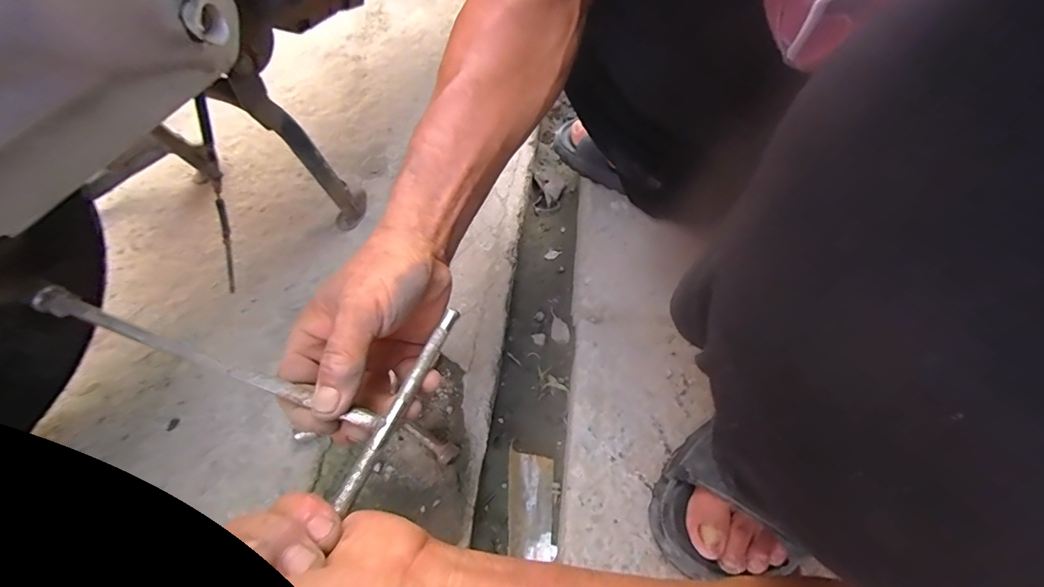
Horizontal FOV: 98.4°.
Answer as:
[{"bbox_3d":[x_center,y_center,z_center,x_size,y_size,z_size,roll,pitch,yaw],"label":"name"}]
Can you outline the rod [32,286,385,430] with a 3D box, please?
[{"bbox_3d":[-0.193,0.038,0.269,0.243,0.012,0.012,17,57,11],"label":"rod"}]

